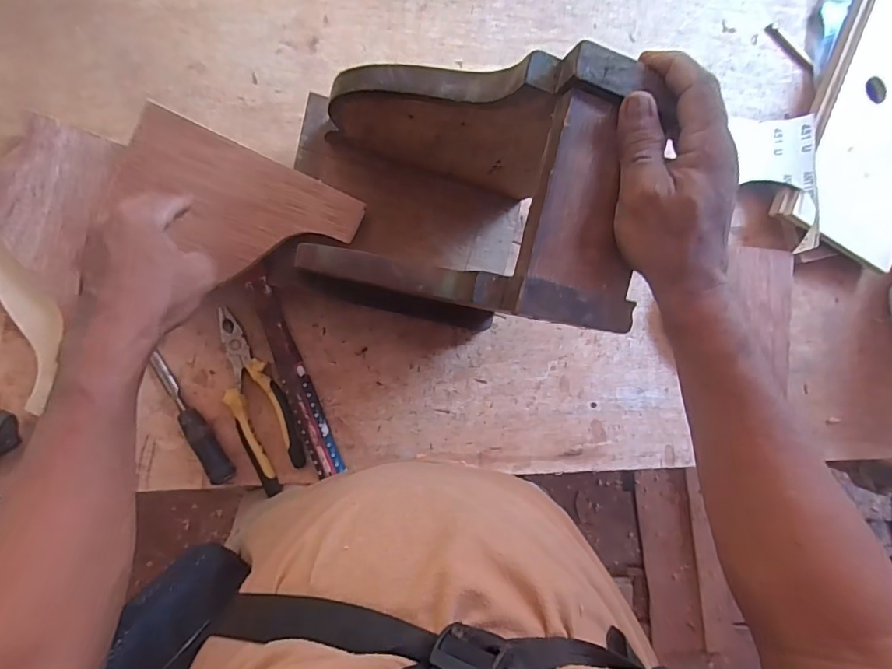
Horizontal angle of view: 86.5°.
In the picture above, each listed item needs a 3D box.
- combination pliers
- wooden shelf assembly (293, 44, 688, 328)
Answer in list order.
[{"bbox_3d":[-0.217,0.075,0.544,0.060,0.025,0.211,-21,91,-6],"label":"combination pliers"},{"bbox_3d":[-0.017,-0.111,0.406,0.272,0.275,0.162,14,87,-6],"label":"wooden shelf assembly"}]

